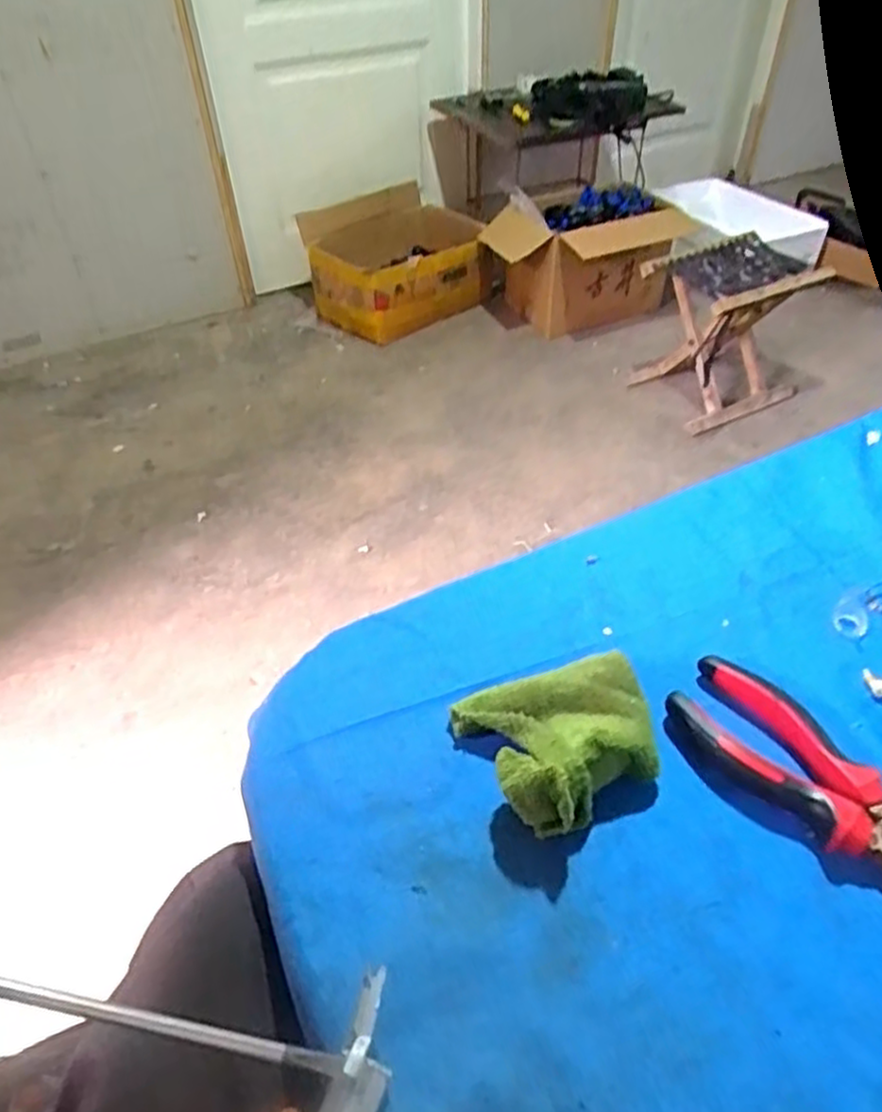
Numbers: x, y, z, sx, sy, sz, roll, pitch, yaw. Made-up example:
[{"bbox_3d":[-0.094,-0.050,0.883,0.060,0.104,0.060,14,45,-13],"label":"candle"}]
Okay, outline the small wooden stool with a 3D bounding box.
[{"bbox_3d":[0.645,-0.531,1.669,0.320,0.303,0.292,-21,47,-17],"label":"small wooden stool"}]

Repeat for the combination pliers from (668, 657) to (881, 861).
[{"bbox_3d":[0.186,0.110,0.350,0.055,0.023,0.155,-30,51,-25],"label":"combination pliers"}]

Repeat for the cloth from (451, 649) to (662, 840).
[{"bbox_3d":[0.061,0.087,0.360,0.090,0.040,0.085,-19,47,-15],"label":"cloth"}]

